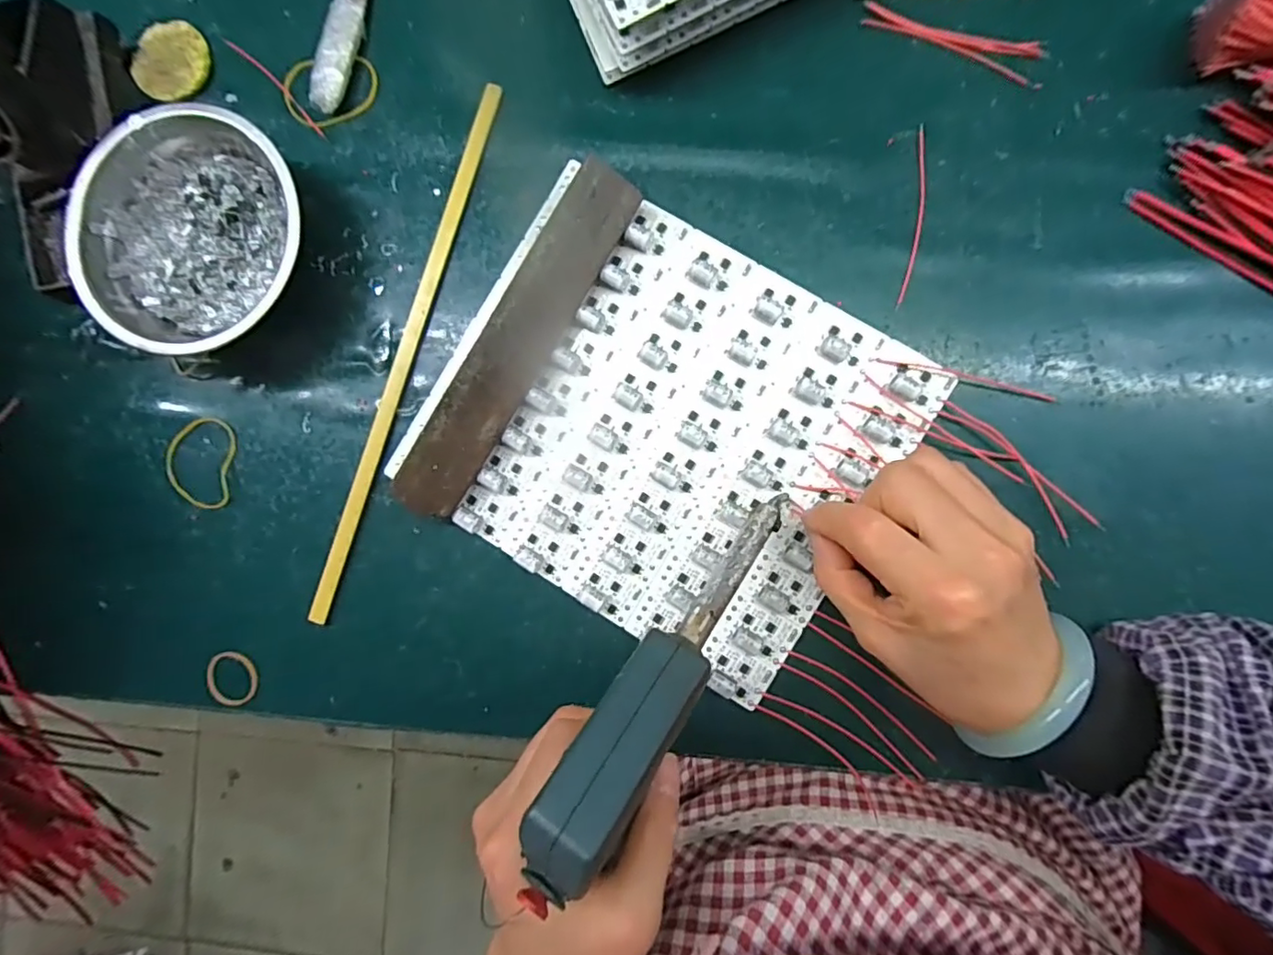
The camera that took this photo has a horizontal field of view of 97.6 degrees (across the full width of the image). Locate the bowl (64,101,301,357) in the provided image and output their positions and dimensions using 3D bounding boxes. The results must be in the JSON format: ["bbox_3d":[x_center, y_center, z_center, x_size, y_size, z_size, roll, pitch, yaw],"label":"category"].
[{"bbox_3d":[-0.235,-0.129,0.306,0.120,0.040,0.123,0,89,6],"label":"bowl"}]

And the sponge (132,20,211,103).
[{"bbox_3d":[-0.275,-0.247,0.331,0.045,0.006,0.046,0,89,6],"label":"sponge"}]

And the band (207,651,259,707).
[{"bbox_3d":[-0.230,0.114,0.316,0.032,0.004,0.028,34,93,5],"label":"band"}]

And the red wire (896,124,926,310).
[{"bbox_3d":[0.147,-0.136,0.292,0.008,0.004,0.096,7,90,6],"label":"red wire"}]

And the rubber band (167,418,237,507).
[{"bbox_3d":[-0.254,-0.009,0.322,0.042,0.004,0.052,7,90,6],"label":"rubber band"}]

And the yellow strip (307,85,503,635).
[{"bbox_3d":[-0.129,-0.069,0.311,0.012,0.009,0.310,17,91,6],"label":"yellow strip"}]

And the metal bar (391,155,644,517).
[{"bbox_3d":[-0.061,-0.068,0.289,0.036,0.007,0.197,31,92,-26],"label":"metal bar"}]

